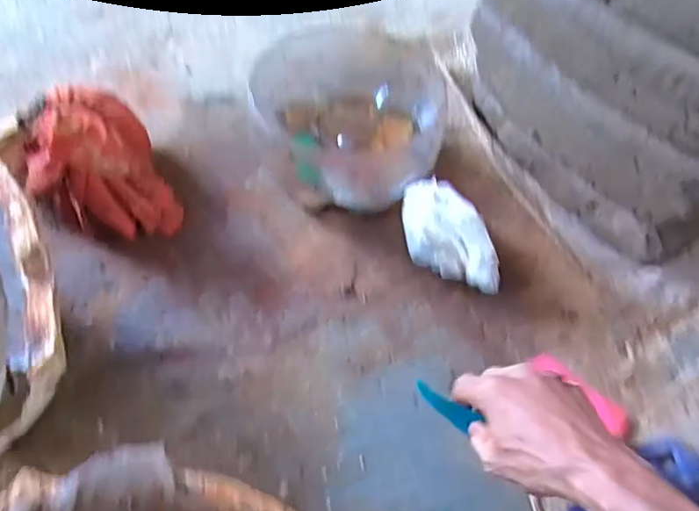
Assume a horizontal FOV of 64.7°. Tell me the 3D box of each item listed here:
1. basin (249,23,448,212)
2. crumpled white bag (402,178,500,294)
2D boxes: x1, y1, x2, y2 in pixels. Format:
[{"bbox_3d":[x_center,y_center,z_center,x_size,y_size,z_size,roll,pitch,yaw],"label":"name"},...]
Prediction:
[{"bbox_3d":[-0.001,-0.189,0.740,0.217,0.117,0.255,-12,57,-13],"label":"basin"},{"bbox_3d":[0.119,-0.021,0.663,0.088,0.067,0.154,-20,59,-18],"label":"crumpled white bag"}]

